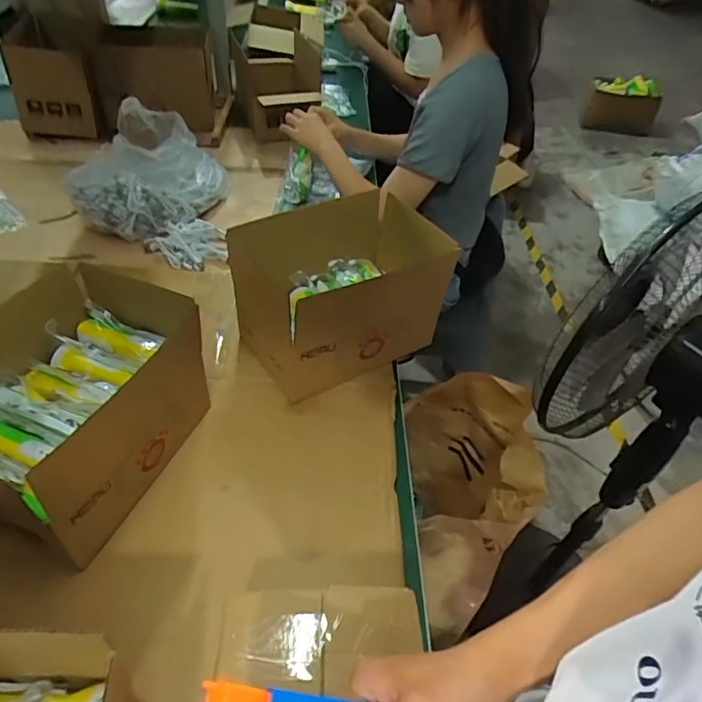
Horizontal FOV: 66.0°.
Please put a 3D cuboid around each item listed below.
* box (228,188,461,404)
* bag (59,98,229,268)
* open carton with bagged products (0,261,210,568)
[{"bbox_3d":[-0.014,-0.096,0.819,0.288,0.183,0.203,-20,50,-22],"label":"box"},{"bbox_3d":[-0.402,-0.344,1.076,0.291,0.149,0.384,-3,46,-8],"label":"bag"},{"bbox_3d":[-0.325,0.056,0.633,0.210,0.161,0.267,21,48,15],"label":"open carton with bagged products"}]

